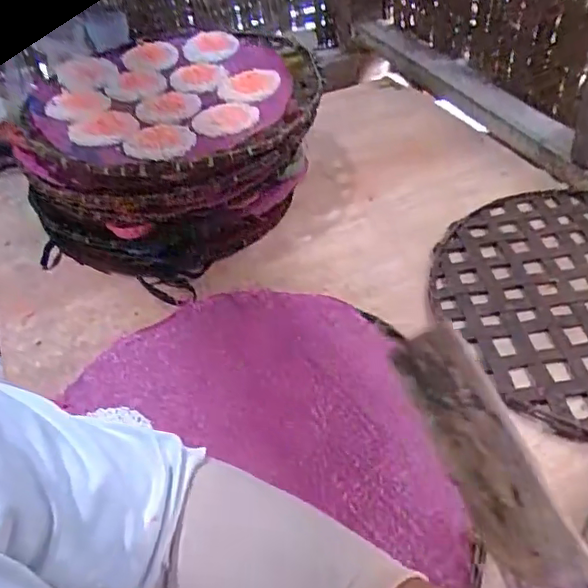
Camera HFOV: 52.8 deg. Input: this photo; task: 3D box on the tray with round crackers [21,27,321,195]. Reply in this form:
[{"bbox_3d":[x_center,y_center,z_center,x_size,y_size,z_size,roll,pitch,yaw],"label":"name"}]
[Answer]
[{"bbox_3d":[-0.154,-0.246,0.752,0.345,0.049,0.347,1,44,5],"label":"tray with round crackers"}]

